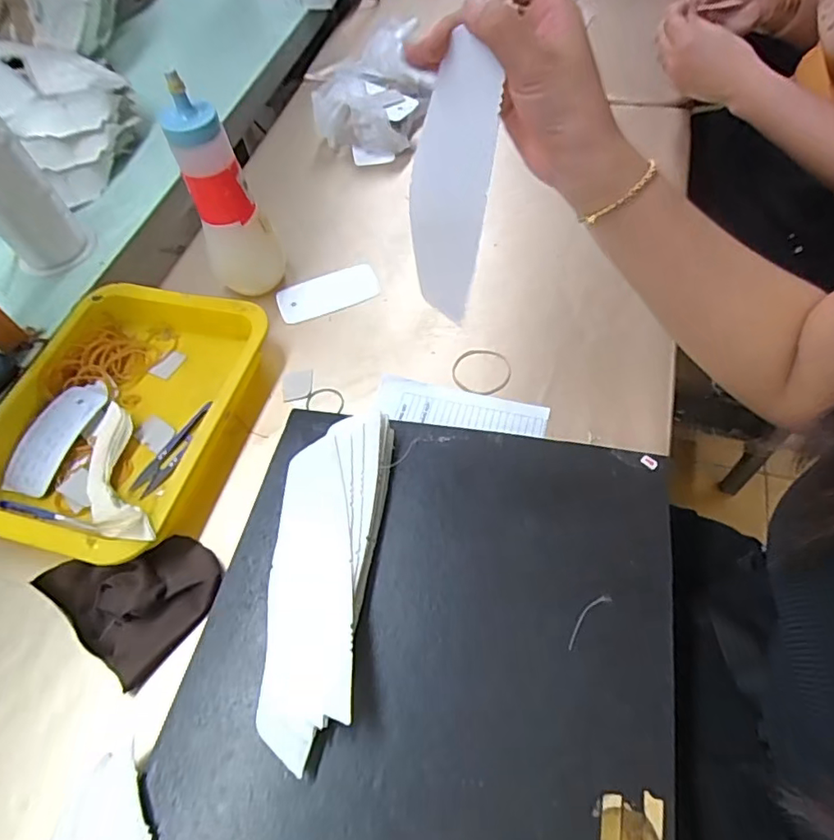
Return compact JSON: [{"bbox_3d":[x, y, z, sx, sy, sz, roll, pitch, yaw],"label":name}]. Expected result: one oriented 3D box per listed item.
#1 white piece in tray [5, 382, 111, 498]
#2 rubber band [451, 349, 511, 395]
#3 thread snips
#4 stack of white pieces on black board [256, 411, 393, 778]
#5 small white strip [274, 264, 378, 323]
[{"bbox_3d":[-0.319,0.014,0.497,0.047,0.012,0.108,17,61,15],"label":"white piece in tray"},{"bbox_3d":[0.058,-0.046,0.510,0.053,0.006,0.053,-2,58,3],"label":"rubber band"},{"bbox_3d":[-0.205,0.026,0.485,0.024,0.007,0.095,29,64,21],"label":"thread snips"},{"bbox_3d":[-0.063,0.099,0.382,0.067,0.036,0.221,2,58,6],"label":"stack of white pieces on black board"},{"bbox_3d":[-0.092,-0.133,0.579,0.102,0.006,0.053,-18,58,-7],"label":"small white strip"}]

